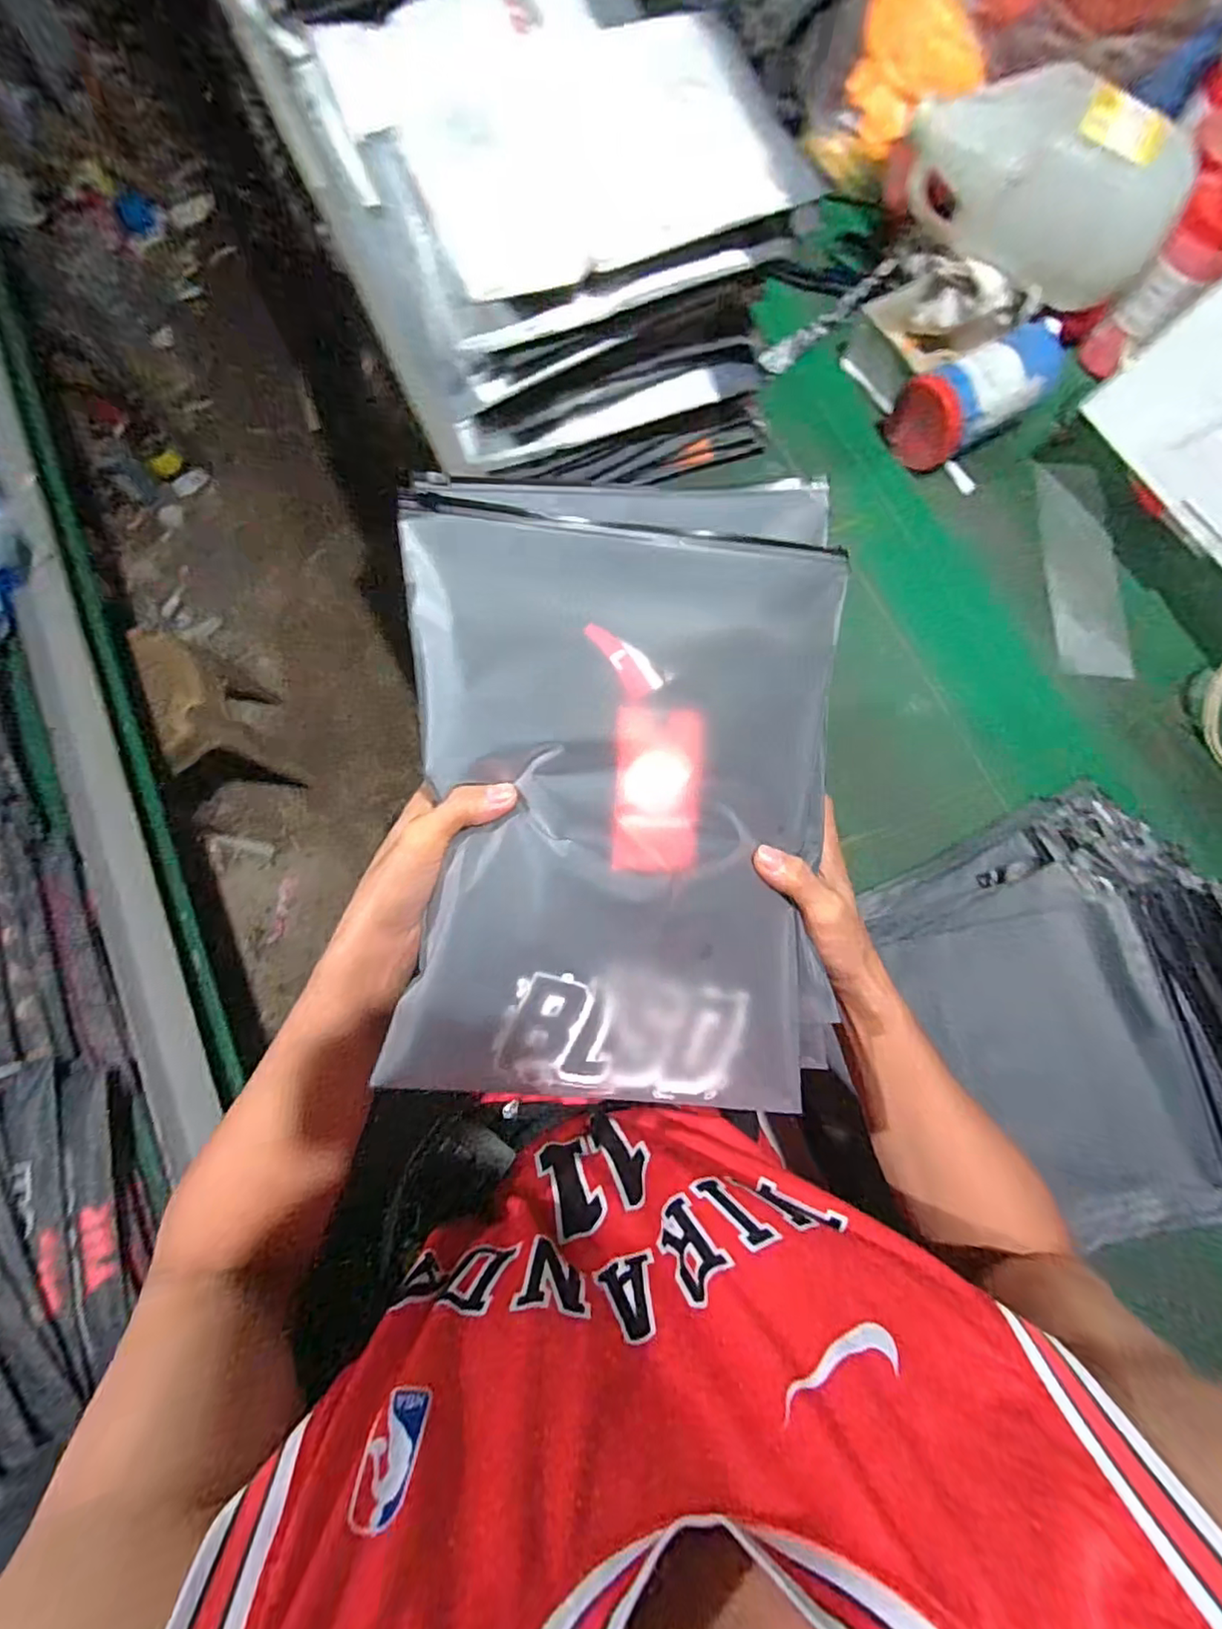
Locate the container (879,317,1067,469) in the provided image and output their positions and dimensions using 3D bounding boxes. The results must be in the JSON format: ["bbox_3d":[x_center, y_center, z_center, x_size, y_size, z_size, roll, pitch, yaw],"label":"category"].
[{"bbox_3d":[0.425,-0.492,0.703,0.173,0.086,0.100,-30,80,-7],"label":"container"}]

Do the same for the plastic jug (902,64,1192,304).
[{"bbox_3d":[0.473,-0.692,0.654,0.144,0.123,0.274,-44,81,-9],"label":"plastic jug"}]

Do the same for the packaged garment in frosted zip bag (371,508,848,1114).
[{"bbox_3d":[0.008,0.006,0.341,0.242,0.035,0.320,4,94,-6],"label":"packaged garment in frosted zip bag"}]

